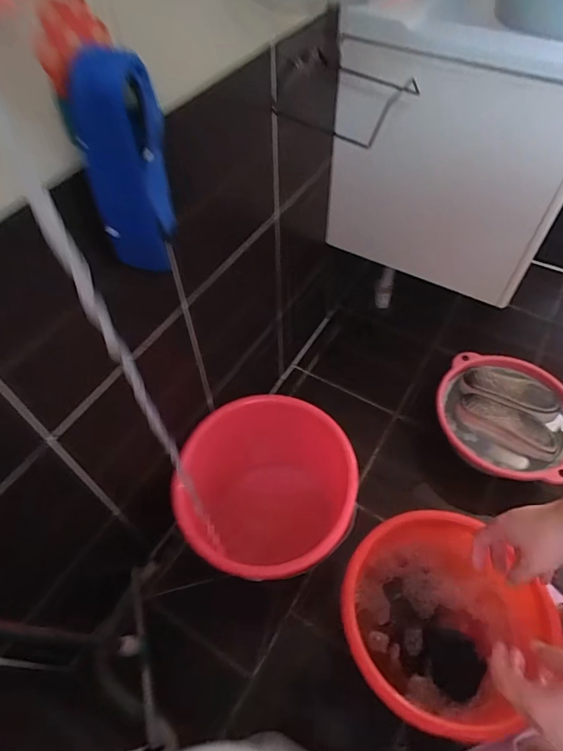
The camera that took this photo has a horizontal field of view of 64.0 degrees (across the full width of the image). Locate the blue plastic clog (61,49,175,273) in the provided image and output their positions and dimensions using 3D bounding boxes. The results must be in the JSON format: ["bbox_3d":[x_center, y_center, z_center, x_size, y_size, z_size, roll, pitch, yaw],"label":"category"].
[{"bbox_3d":[-0.171,-0.228,0.520,0.090,0.240,0.055,-14,55,-9],"label":"blue plastic clog"}]

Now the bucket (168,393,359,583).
[{"bbox_3d":[-0.022,0.291,1.019,0.348,0.377,0.373,19,57,14],"label":"bucket"}]

